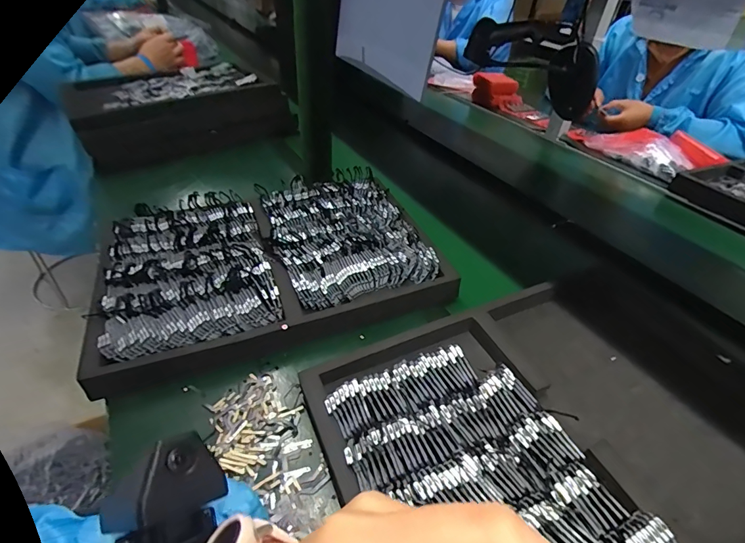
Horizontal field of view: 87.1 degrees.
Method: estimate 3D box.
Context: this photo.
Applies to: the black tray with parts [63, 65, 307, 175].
[{"bbox_3d":[-0.419,-0.370,0.900,0.436,0.124,0.239,-17,44,-25],"label":"black tray with parts"}]

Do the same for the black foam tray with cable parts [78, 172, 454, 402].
[{"bbox_3d":[-0.142,-0.027,0.547,0.420,0.053,0.317,-12,42,-20],"label":"black foam tray with cable parts"}]

